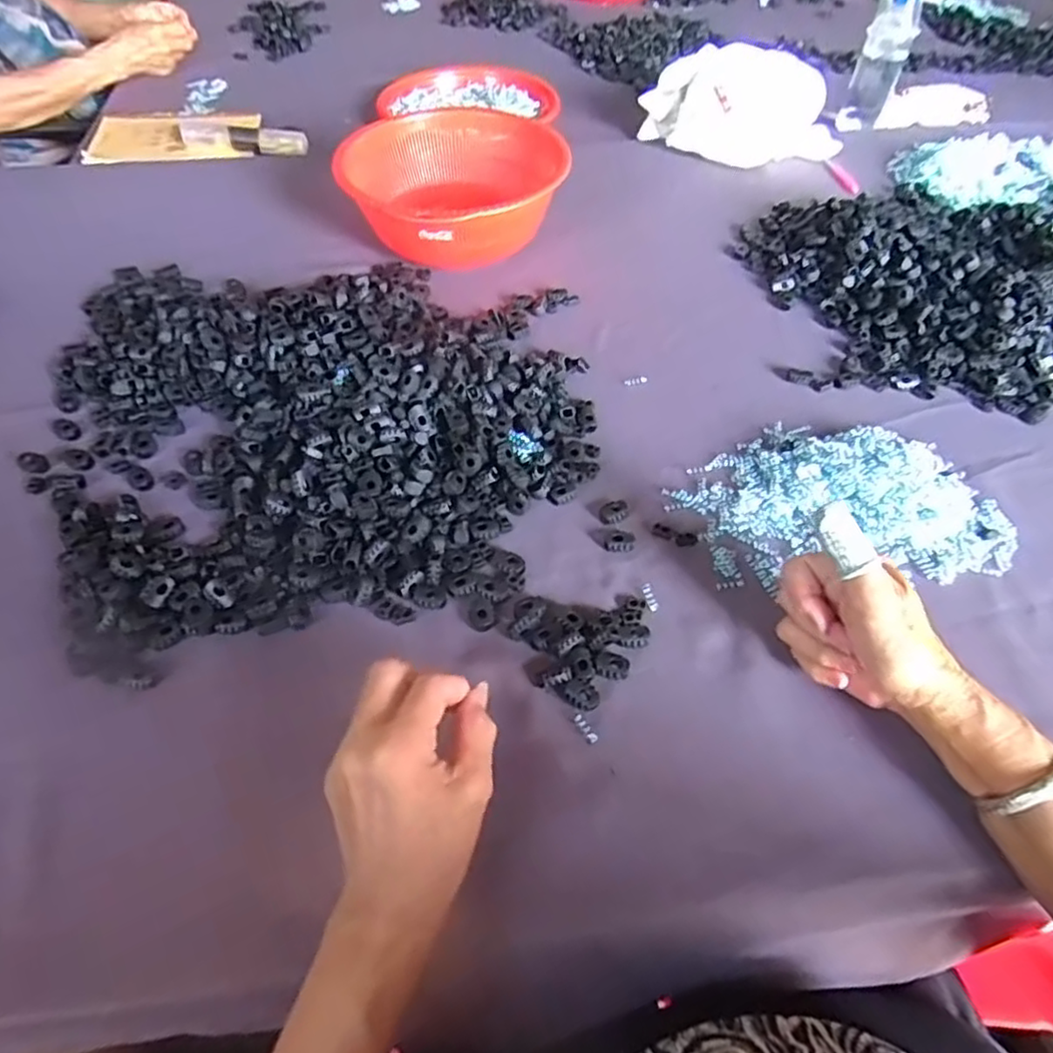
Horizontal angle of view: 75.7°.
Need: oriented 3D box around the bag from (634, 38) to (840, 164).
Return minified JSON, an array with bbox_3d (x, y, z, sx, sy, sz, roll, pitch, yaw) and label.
[{"bbox_3d":[0.272,-0.540,0.866,0.242,0.096,0.115,32,59,22],"label":"bag"}]

